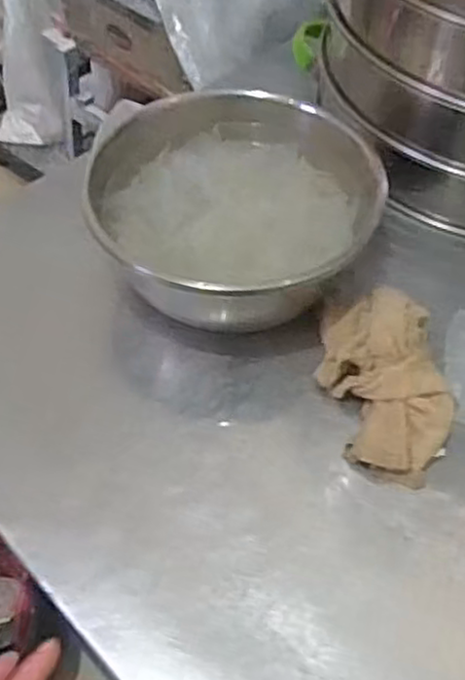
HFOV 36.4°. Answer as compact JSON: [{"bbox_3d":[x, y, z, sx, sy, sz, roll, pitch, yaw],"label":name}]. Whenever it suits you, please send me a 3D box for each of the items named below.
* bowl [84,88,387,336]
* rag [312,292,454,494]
[{"bbox_3d":[0.009,-0.155,0.844,0.321,0.113,0.319,0,53,0],"label":"bowl"},{"bbox_3d":[0.162,0.040,0.733,0.133,0.047,0.216,-8,55,-3],"label":"rag"}]

